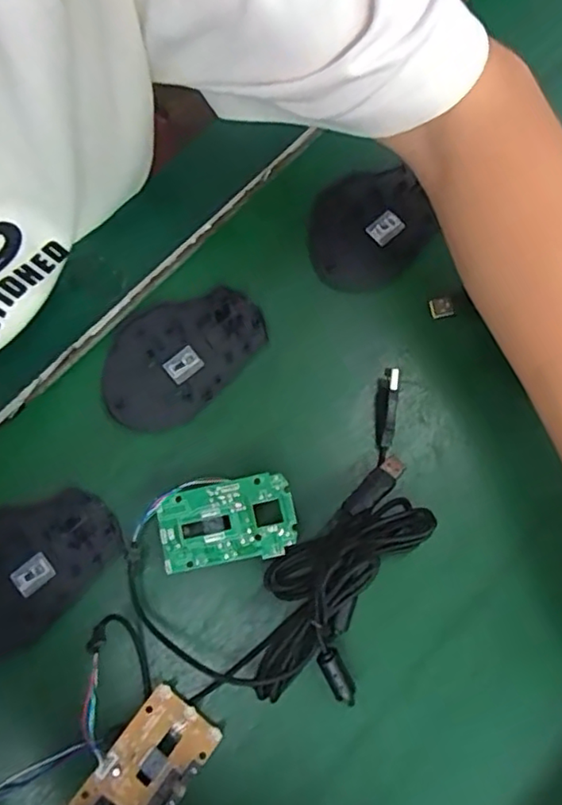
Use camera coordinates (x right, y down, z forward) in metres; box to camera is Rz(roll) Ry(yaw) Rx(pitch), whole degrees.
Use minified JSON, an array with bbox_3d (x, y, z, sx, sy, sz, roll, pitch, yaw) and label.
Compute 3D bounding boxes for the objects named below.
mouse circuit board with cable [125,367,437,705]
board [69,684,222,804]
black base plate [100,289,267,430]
[{"bbox_3d":[0.018,0.086,0.329,0.196,0.039,0.138,-31,78,-6],"label":"mouse circuit board with cable"},{"bbox_3d":[-0.071,0.193,0.308,0.045,0.012,0.078,35,62,7],"label":"board"},{"bbox_3d":[-0.065,-0.032,0.375,0.072,0.008,0.107,42,81,10],"label":"black base plate"}]

